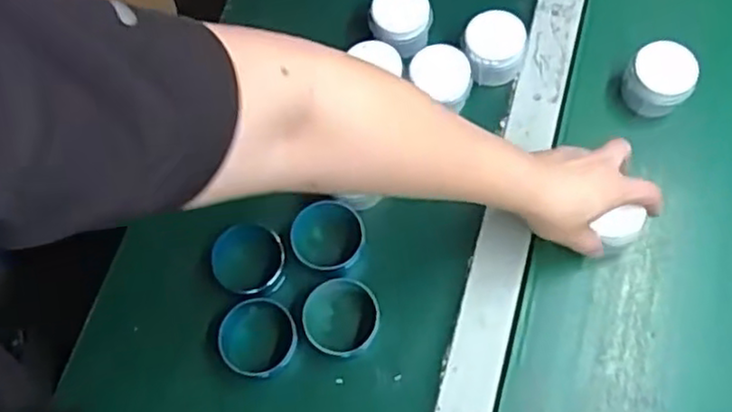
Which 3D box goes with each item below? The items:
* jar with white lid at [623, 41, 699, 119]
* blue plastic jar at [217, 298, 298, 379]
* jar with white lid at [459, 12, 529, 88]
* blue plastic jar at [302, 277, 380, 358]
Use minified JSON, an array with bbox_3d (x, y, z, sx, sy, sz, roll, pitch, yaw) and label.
[{"bbox_3d":[0.296,-0.125,0.710,0.071,0.054,0.064,38,76,14],"label":"jar with white lid"},{"bbox_3d":[-0.099,0.122,0.643,0.067,0.035,0.066,-1,70,2],"label":"blue plastic jar"},{"bbox_3d":[0.136,-0.167,0.736,0.070,0.050,0.074,-1,70,2],"label":"jar with white lid"},{"bbox_3d":[-0.023,0.106,0.651,0.069,0.026,0.069,-1,70,2],"label":"blue plastic jar"}]

